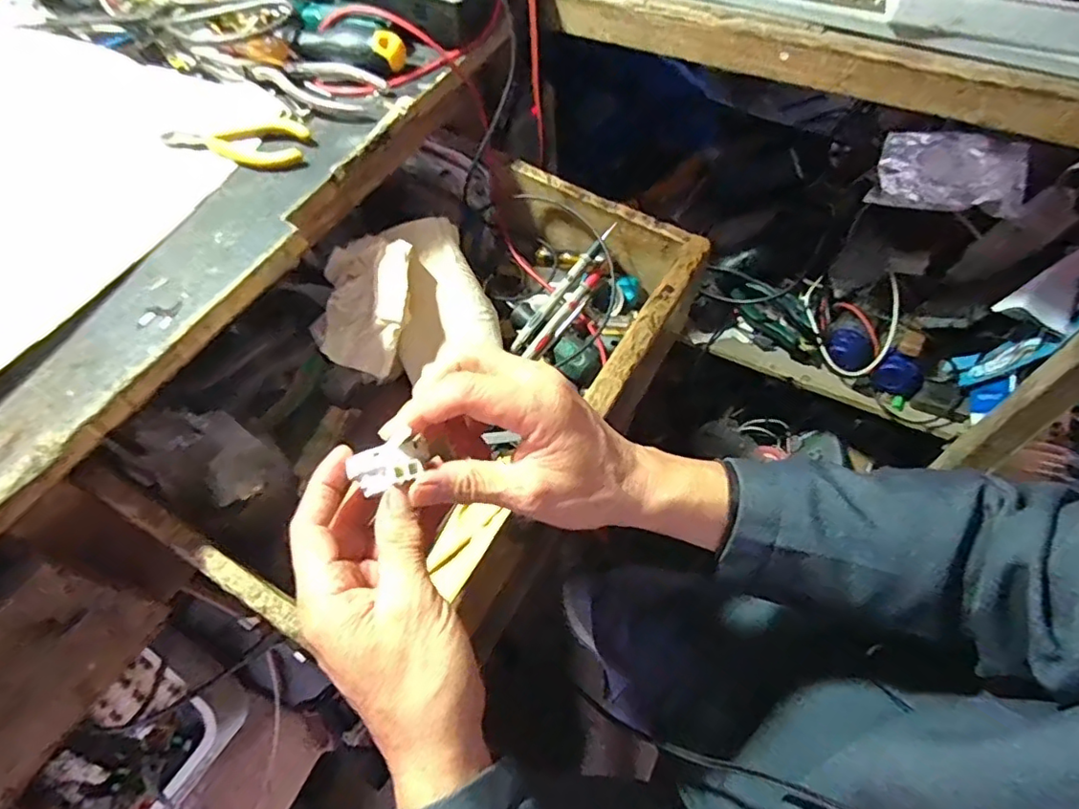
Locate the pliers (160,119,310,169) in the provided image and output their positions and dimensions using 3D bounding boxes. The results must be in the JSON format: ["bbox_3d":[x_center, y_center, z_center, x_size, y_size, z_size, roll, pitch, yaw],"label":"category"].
[{"bbox_3d":[-0.206,-0.173,0.402,0.096,0.011,0.035,-3,58,-1],"label":"pliers"}]

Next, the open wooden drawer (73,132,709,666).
[{"bbox_3d":[-0.090,-0.029,0.461,0.292,0.101,0.390,27,63,17],"label":"open wooden drawer"}]

